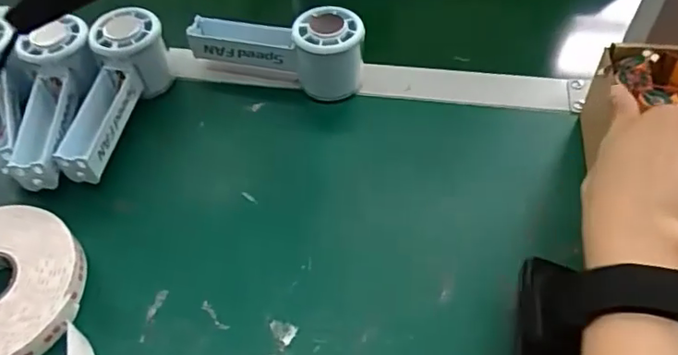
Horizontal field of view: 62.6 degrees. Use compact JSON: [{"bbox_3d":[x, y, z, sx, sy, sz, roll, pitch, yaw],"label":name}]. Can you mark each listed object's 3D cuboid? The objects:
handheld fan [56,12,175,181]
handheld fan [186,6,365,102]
[{"bbox_3d":[-0.182,-0.064,0.453,0.054,0.064,0.142,2,53,4],"label":"handheld fan"},{"bbox_3d":[-0.052,-0.116,0.491,0.157,0.056,0.053,17,55,15],"label":"handheld fan"}]

